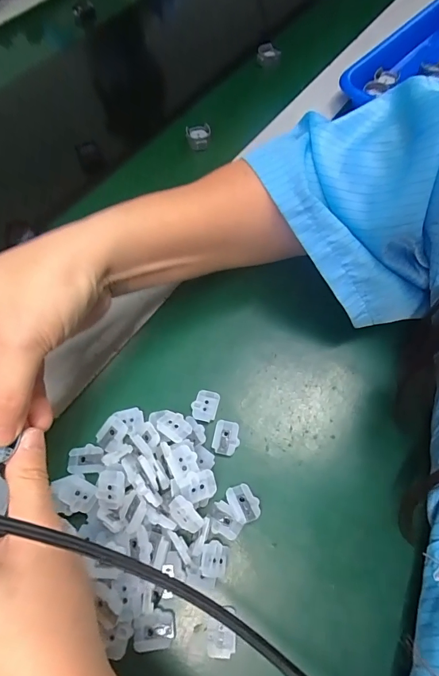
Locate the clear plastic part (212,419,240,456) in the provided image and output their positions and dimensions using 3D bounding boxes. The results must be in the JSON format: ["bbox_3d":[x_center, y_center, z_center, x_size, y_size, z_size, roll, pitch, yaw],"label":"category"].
[{"bbox_3d":[0.005,0.064,0.245,0.017,0.004,0.022,10,64,6],"label":"clear plastic part"}]

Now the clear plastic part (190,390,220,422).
[{"bbox_3d":[-0.009,0.045,0.255,0.017,0.004,0.022,13,65,8],"label":"clear plastic part"}]

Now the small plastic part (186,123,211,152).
[{"bbox_3d":[-0.022,-0.207,0.390,0.025,0.014,0.025,-1,63,1],"label":"small plastic part"}]

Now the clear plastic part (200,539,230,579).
[{"bbox_3d":[-0.003,0.123,0.210,0.016,0.005,0.018,25,52,-20],"label":"clear plastic part"}]

